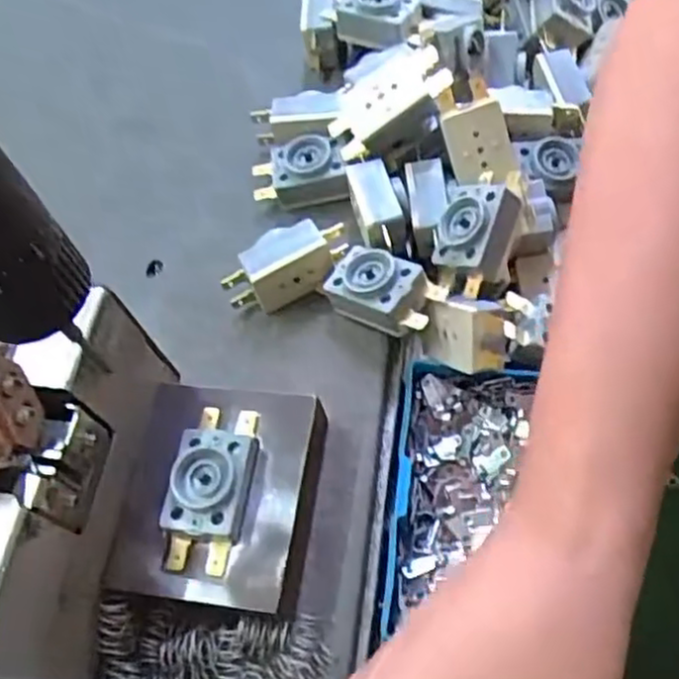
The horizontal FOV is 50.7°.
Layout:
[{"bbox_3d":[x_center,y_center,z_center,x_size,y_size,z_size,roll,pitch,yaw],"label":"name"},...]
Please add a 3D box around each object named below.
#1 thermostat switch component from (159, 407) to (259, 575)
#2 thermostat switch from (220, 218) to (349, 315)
[{"bbox_3d":[-0.046,0.051,0.259,0.029,0.011,0.060,3,61,10],"label":"thermostat switch component"},{"bbox_3d":[-0.023,-0.032,0.321,0.057,0.033,0.023,-24,60,-5],"label":"thermostat switch"}]

